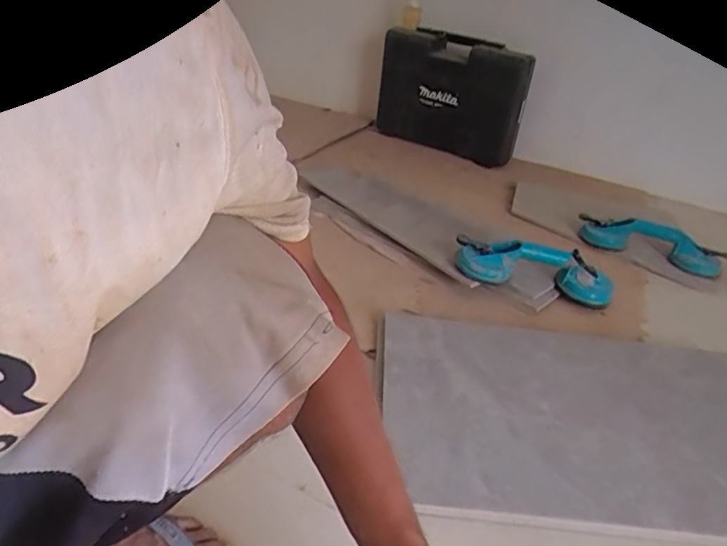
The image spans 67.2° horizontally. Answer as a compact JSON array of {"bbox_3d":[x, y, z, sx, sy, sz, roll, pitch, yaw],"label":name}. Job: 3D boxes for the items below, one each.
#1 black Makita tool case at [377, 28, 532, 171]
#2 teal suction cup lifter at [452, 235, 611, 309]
[{"bbox_3d":[0.262,-0.570,1.773,0.534,0.355,0.118,28,37,31],"label":"black Makita tool case"},{"bbox_3d":[0.333,0.004,1.071,0.310,0.106,0.093,13,32,10],"label":"teal suction cup lifter"}]

